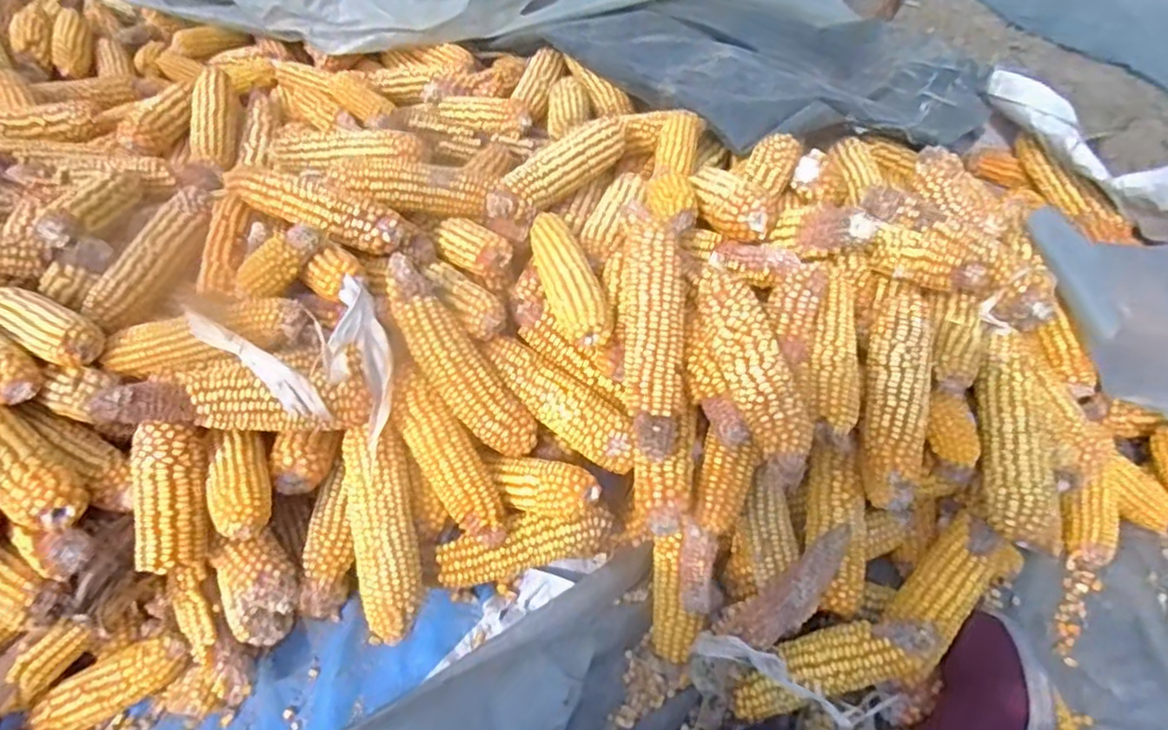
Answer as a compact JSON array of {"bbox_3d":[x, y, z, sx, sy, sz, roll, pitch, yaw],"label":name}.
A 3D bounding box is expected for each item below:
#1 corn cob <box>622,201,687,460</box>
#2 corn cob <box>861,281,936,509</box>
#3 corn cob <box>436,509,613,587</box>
[{"bbox_3d":[0.059,-0.027,0.556,0.054,0.044,0.199,1,74,-1],"label":"corn cob"},{"bbox_3d":[0.267,0.029,0.585,0.057,0.064,0.186,8,82,4],"label":"corn cob"},{"bbox_3d":[-0.050,0.156,0.598,0.155,0.043,0.040,-17,60,-12],"label":"corn cob"}]

